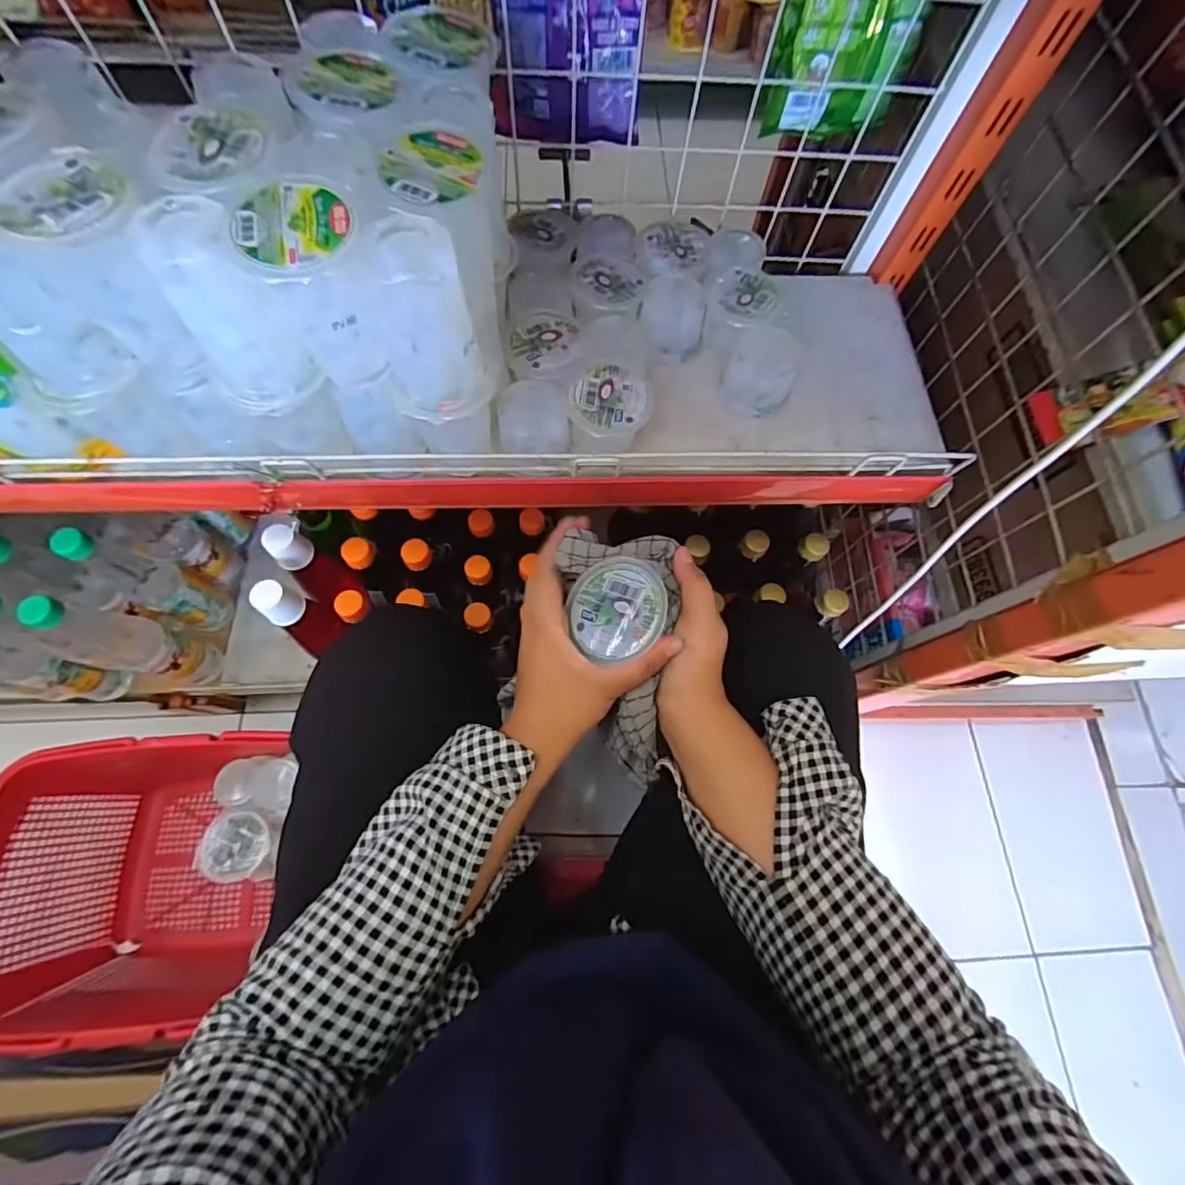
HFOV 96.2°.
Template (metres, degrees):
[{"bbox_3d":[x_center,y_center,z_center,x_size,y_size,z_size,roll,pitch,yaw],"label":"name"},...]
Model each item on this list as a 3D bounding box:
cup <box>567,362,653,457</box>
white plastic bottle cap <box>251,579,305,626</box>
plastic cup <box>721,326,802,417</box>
[{"bbox_3d":[0.013,-0.146,0.446,0.062,0.051,0.064,1,70,-2],"label":"cup"},{"bbox_3d":[-0.313,0.010,0.528,0.031,0.043,0.035,30,72,8],"label":"white plastic bottle cap"},{"bbox_3d":[0.148,-0.193,0.469,0.059,0.048,0.057,1,70,-2],"label":"plastic cup"}]

